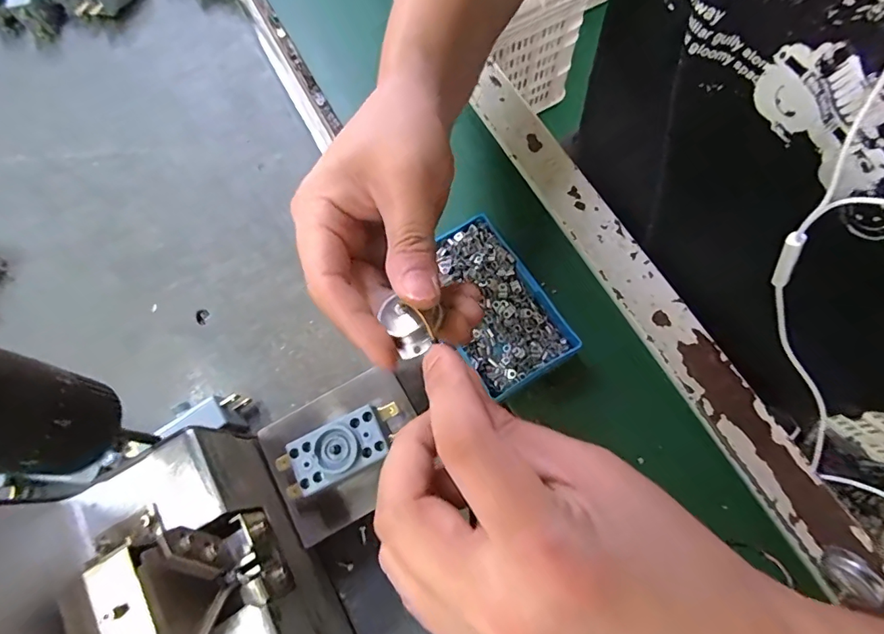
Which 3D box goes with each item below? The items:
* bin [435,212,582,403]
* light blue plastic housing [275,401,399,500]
[{"bbox_3d":[0.032,-0.007,0.315,0.067,0.023,0.111,-34,72,-10],"label":"bin"},{"bbox_3d":[-0.051,0.067,0.238,0.064,0.021,0.026,-25,71,-7],"label":"light blue plastic housing"}]

